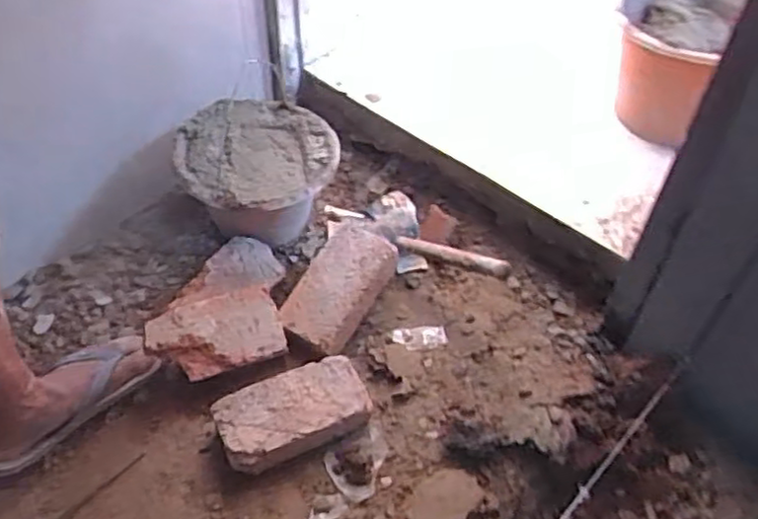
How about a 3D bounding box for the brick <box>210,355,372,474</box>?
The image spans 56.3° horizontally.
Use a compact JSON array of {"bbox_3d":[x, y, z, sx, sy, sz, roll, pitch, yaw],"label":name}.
[{"bbox_3d":[-0.113,0.206,0.944,0.198,0.052,0.108,-23,53,-18],"label":"brick"}]

